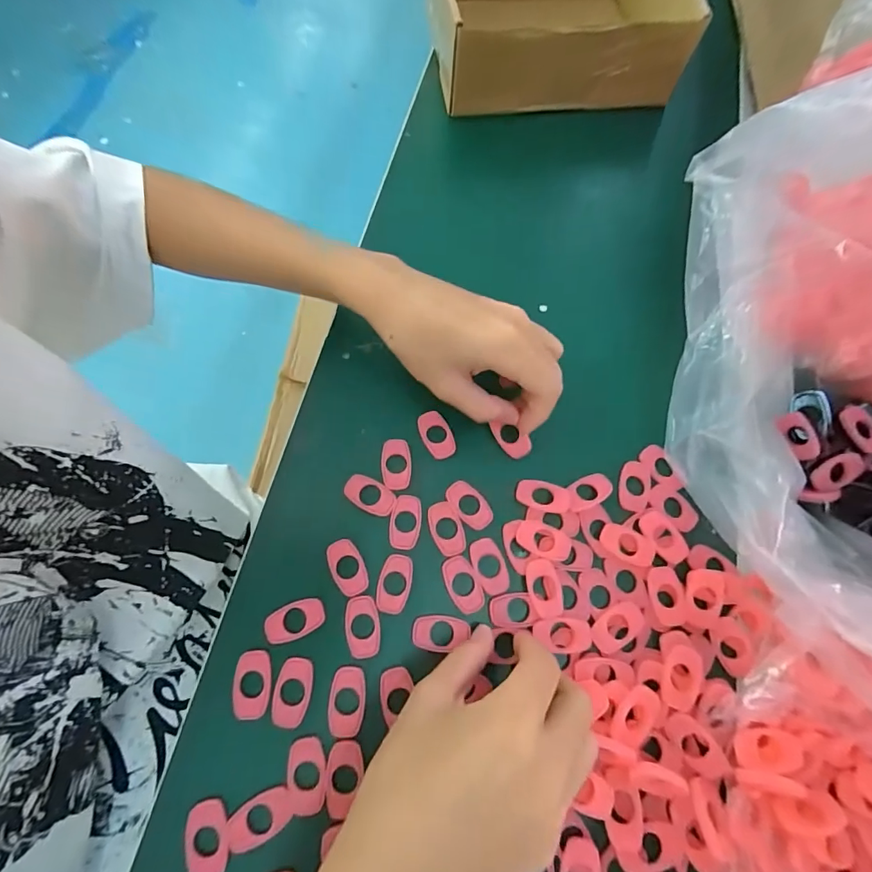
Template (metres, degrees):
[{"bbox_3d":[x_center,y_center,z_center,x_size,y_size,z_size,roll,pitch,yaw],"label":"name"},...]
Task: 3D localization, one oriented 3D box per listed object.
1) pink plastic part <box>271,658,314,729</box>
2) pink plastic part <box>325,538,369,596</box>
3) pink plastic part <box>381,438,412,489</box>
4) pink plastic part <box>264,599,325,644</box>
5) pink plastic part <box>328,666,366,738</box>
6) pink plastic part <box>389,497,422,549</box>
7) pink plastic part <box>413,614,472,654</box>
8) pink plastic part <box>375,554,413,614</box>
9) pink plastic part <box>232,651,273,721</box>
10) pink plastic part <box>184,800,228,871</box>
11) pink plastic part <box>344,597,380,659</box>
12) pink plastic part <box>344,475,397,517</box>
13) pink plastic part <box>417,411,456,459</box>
[{"bbox_3d":[-0.077,0.137,0.240,0.019,0.004,0.033,4,69,0],"label":"pink plastic part"},{"bbox_3d":[-0.052,0.077,0.263,0.018,0.004,0.032,-29,72,-12],"label":"pink plastic part"},{"bbox_3d":[-0.026,0.018,0.285,0.019,0.004,0.033,0,69,-1],"label":"pink plastic part"},{"bbox_3d":[-0.079,0.104,0.252,0.033,0.004,0.018,-17,70,-8],"label":"pink plastic part"},{"bbox_3d":[-0.048,0.142,0.240,0.019,0.004,0.033,1,69,-1],"label":"pink plastic part"},{"bbox_3d":[-0.019,0.052,0.273,0.019,0.004,0.032,3,69,0],"label":"pink plastic part"},{"bbox_3d":[0.003,0.111,0.253,0.031,0.004,0.019,3,69,0],"label":"pink plastic part"},{"bbox_3d":[-0.024,0.086,0.261,0.019,0.004,0.032,12,69,3],"label":"pink plastic part"},{"bbox_3d":[-0.099,0.134,0.240,0.020,0.004,0.033,3,69,0],"label":"pink plastic part"},{"bbox_3d":[-0.112,0.198,0.219,0.019,0.004,0.032,-10,69,-5],"label":"pink plastic part"},{"bbox_3d":[-0.041,0.107,0.252,0.019,0.004,0.032,-6,69,-4],"label":"pink plastic part"},{"bbox_3d":[-0.041,0.036,0.278,0.033,0.004,0.019,29,71,9],"label":"pink plastic part"},{"bbox_3d":[0.001,-0.001,0.294,0.019,0.004,0.032,-26,72,-11],"label":"pink plastic part"}]

